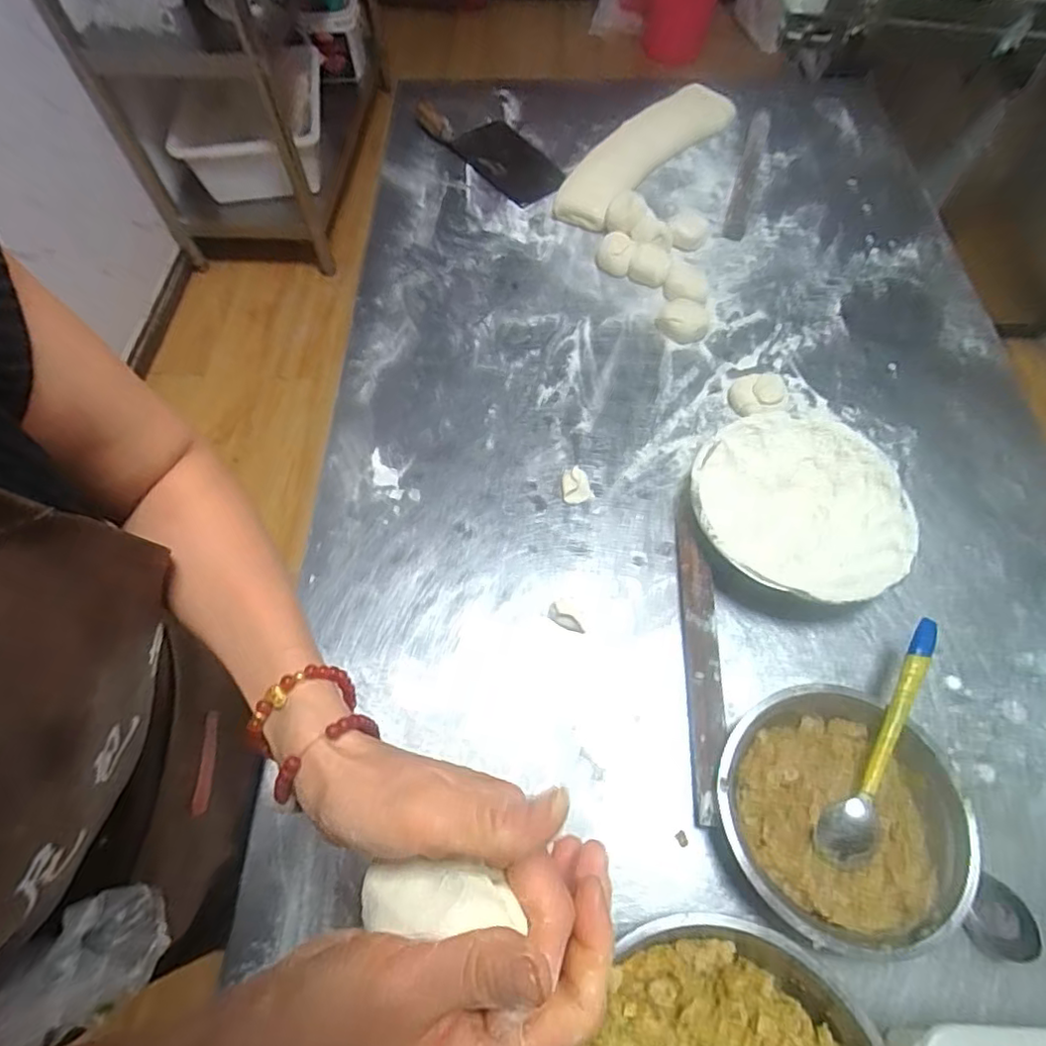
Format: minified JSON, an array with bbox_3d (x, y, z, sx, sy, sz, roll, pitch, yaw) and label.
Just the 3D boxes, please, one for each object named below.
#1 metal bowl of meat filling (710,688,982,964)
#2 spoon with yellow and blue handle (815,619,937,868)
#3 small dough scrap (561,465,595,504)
[{"bbox_3d":[0.240,0.223,0.450,0.172,0.046,0.170,-1,62,1],"label":"metal bowl of meat filling"},{"bbox_3d":[0.288,0.170,0.453,0.038,0.031,0.202,32,67,17],"label":"spoon with yellow and blue handle"},{"bbox_3d":[0.055,-0.039,0.607,0.031,0.015,0.036,-19,63,-9],"label":"small dough scrap"}]

